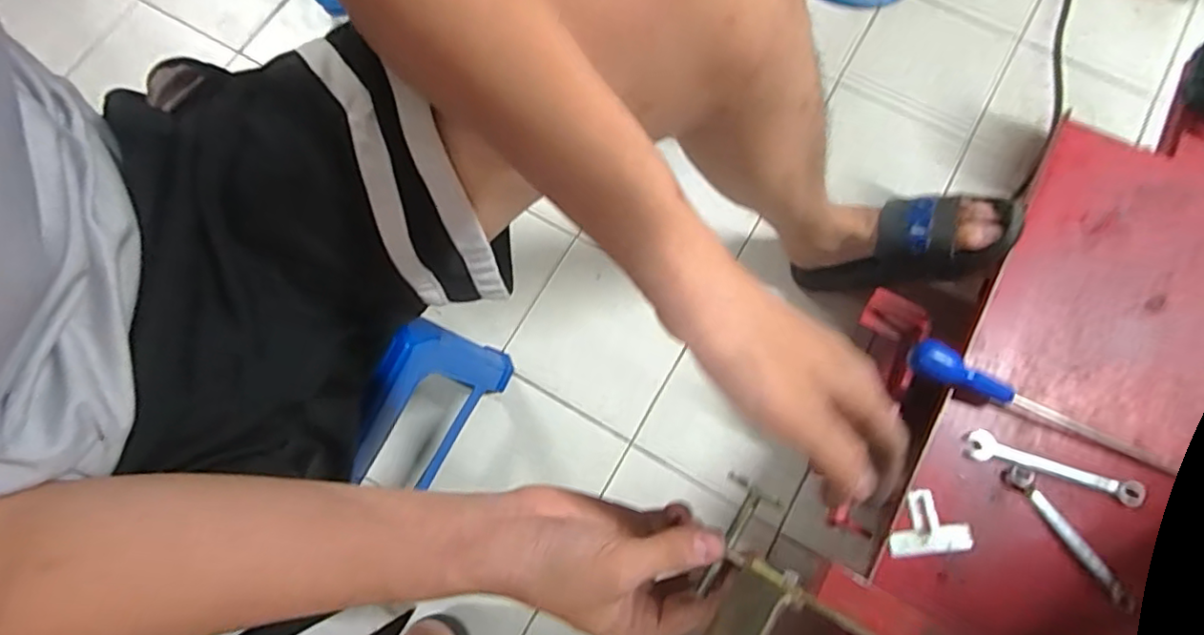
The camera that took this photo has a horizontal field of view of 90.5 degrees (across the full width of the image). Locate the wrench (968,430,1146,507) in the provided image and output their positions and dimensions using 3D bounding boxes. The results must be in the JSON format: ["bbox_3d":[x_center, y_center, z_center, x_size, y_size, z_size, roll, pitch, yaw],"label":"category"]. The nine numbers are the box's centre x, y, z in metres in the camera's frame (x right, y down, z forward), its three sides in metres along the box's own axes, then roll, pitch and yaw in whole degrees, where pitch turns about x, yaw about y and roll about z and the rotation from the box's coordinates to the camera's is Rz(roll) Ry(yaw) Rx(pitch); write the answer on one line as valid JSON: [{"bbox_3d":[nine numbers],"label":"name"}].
[{"bbox_3d":[0.404,0.134,0.533,0.140,0.005,0.027,16,72,11],"label":"wrench"}]

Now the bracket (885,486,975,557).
[{"bbox_3d":[0.288,0.182,0.530,0.066,0.013,0.054,-6,75,0],"label":"bracket"}]

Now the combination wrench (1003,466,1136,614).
[{"bbox_3d":[0.403,0.188,0.510,0.021,0.006,0.134,-34,77,-8],"label":"combination wrench"}]

